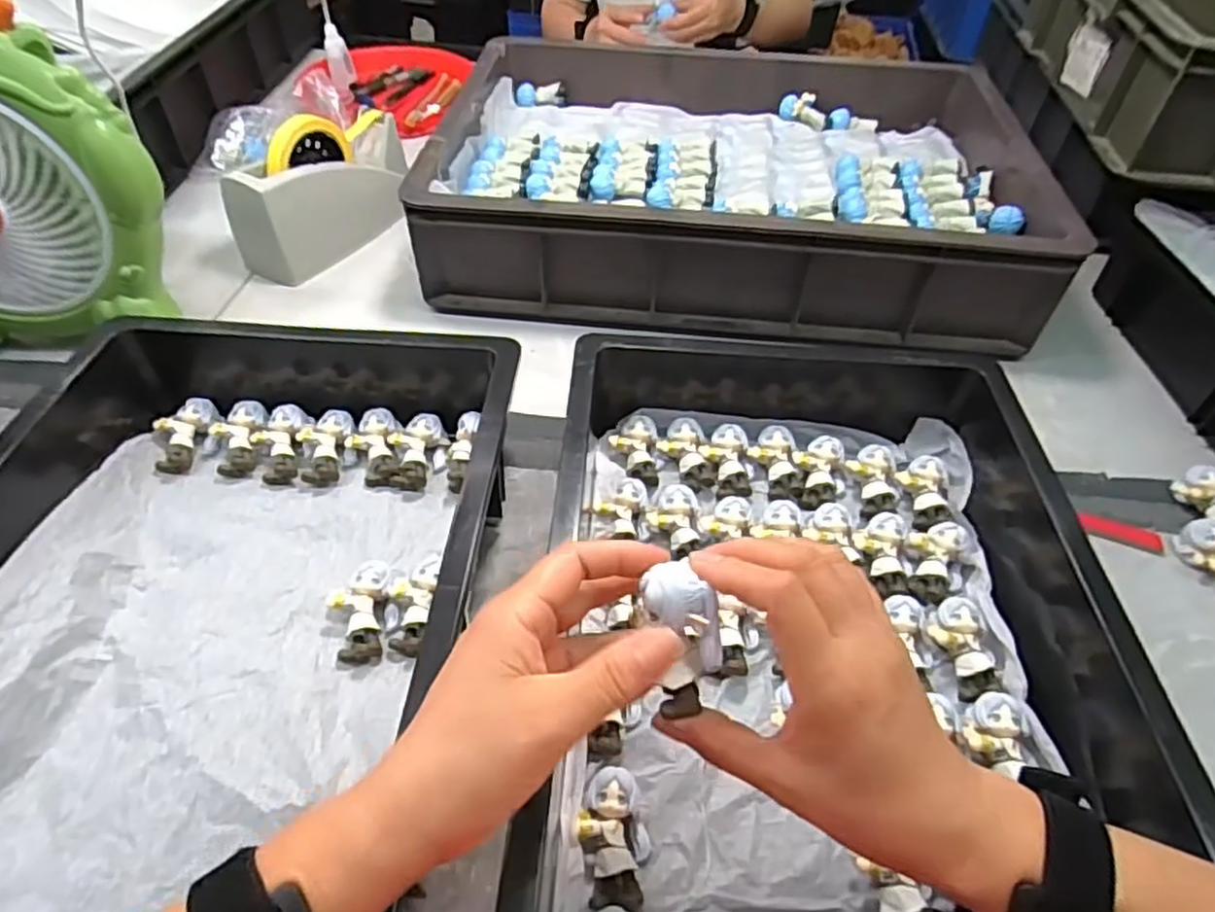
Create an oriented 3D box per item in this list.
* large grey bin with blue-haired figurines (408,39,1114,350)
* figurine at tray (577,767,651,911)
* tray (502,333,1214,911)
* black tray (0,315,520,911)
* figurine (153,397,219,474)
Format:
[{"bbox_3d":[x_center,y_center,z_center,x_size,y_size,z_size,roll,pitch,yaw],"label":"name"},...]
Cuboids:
[{"bbox_3d":[0.130,-0.303,0.760,0.590,0.112,0.408,6,48,4],"label":"large grey bin with blue-haired figurines"},{"bbox_3d":[0.003,0.200,0.368,0.036,0.024,0.061,5,48,2],"label":"figurine at tray"},{"bbox_3d":[0.127,0.094,0.429,0.339,0.089,0.508,3,48,1],"label":"tray"},{"bbox_3d":[-0.258,0.071,0.439,0.349,0.093,0.514,1,48,-1],"label":"black tray"},{"bbox_3d":[-0.332,-0.018,0.550,0.040,0.019,0.064,7,64,4],"label":"figurine"}]

